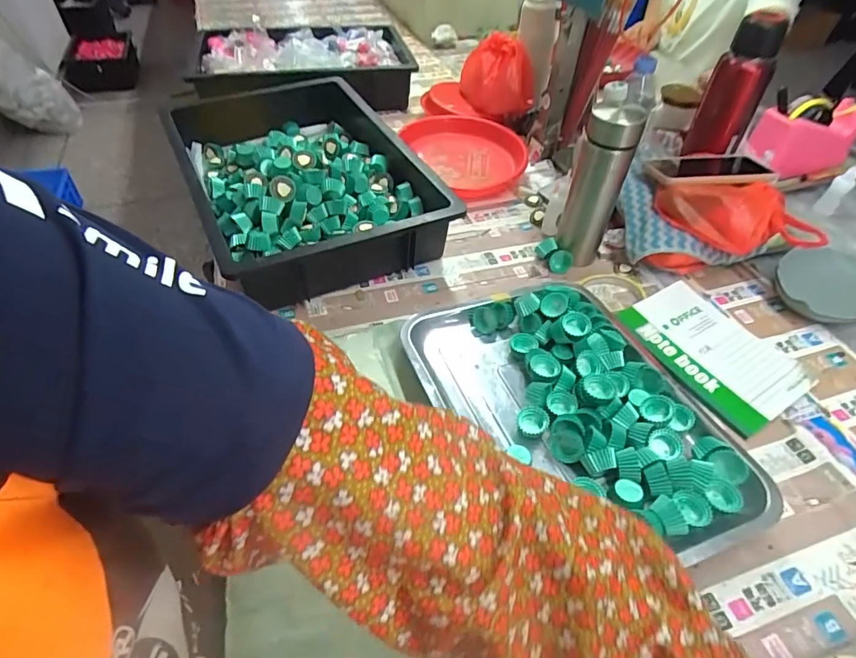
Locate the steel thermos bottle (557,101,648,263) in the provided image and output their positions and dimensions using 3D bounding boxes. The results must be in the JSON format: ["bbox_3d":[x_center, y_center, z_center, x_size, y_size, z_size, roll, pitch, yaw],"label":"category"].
[{"bbox_3d":[0.222,-0.186,0.648,0.065,0.217,0.057,17,49,12],"label":"steel thermos bottle"}]

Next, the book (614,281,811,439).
[{"bbox_3d":[0.349,0.023,0.595,0.140,0.015,0.196,-22,52,-21],"label":"book"}]

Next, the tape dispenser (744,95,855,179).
[{"bbox_3d":[0.671,-0.342,0.864,0.235,0.106,0.092,-19,51,-20],"label":"tape dispenser"}]

